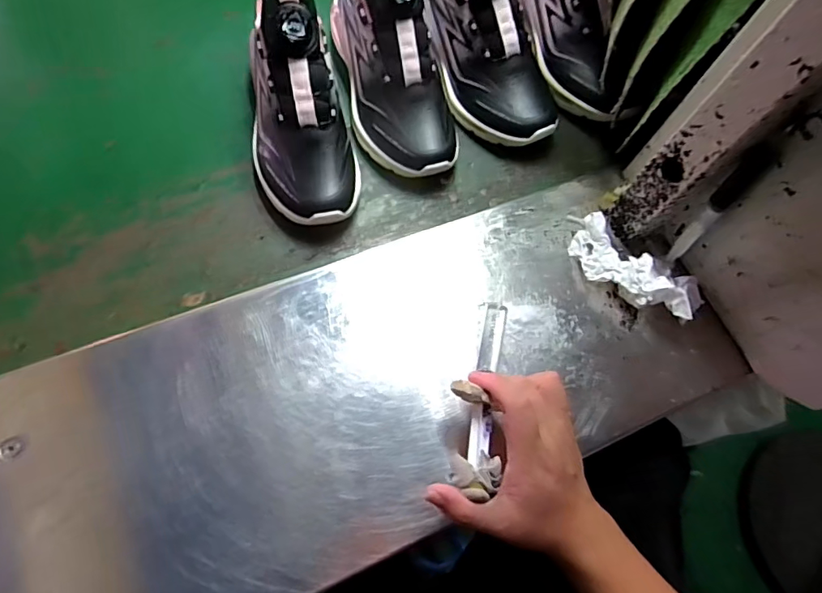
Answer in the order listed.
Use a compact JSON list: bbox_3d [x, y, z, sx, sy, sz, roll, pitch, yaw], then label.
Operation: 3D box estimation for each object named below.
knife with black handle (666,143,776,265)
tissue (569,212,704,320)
[{"bbox_3d":[0.252,-0.073,0.425,0.011,0.144,0.017,-39,78,-21],"label":"knife with black handle"},{"bbox_3d":[0.203,-0.027,0.468,0.135,0.041,0.058,42,70,10],"label":"tissue"}]

